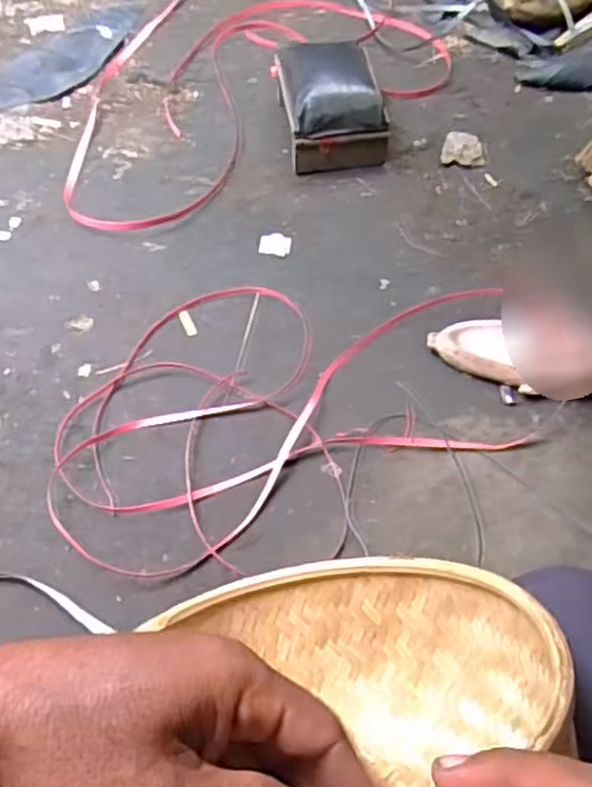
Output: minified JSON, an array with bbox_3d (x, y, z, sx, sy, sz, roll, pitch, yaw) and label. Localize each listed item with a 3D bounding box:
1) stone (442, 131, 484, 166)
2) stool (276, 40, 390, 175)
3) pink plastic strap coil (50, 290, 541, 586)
[{"bbox_3d":[0.323,-0.471,1.351,0.077,0.026,0.071,5,61,3],"label":"stone"},{"bbox_3d":[0.066,-0.537,1.311,0.178,0.155,0.202,-10,61,-6],"label":"stool"},{"bbox_3d":[-0.022,-0.003,1.036,0.700,0.049,0.429,-22,63,-12],"label":"pink plastic strap coil"}]

